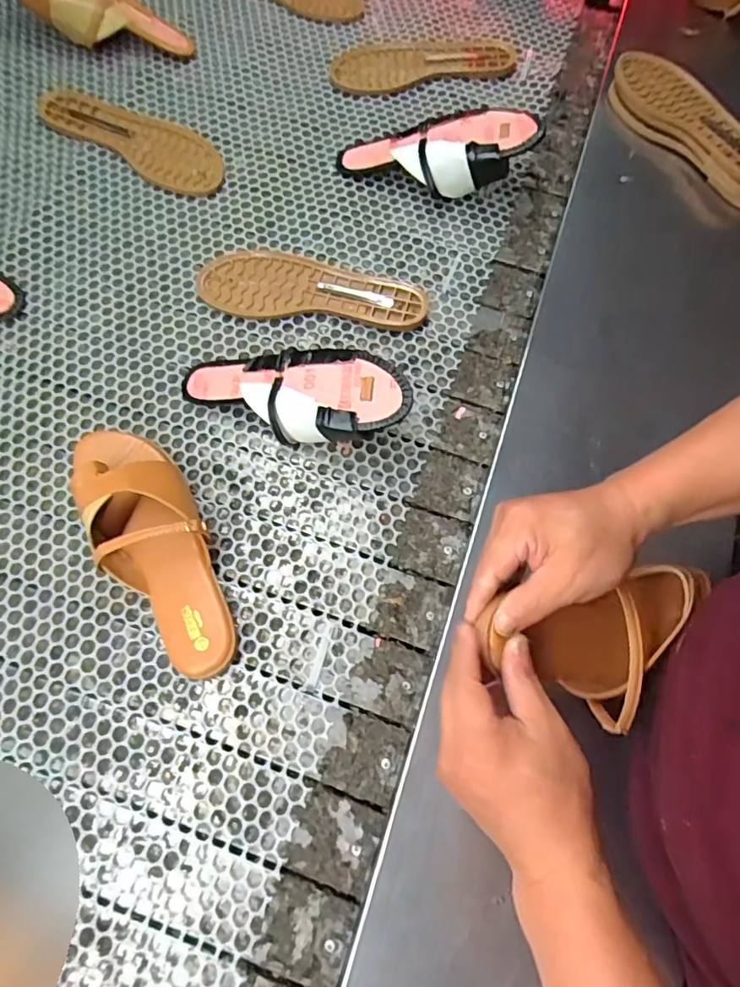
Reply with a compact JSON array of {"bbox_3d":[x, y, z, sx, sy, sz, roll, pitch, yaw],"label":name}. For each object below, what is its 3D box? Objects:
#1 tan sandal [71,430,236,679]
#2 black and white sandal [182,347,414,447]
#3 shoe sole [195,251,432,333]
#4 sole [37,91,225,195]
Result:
[{"bbox_3d":[-0.196,0.042,0.465,0.088,0.067,0.251,-30,74,-11],"label":"tan sandal"},{"bbox_3d":[-0.077,-0.102,0.525,0.248,0.048,0.097,10,70,19],"label":"black and white sandal"},{"bbox_3d":[-0.064,-0.234,0.591,0.255,0.010,0.092,7,71,1],"label":"shoe sole"},{"bbox_3d":[-0.295,-0.461,0.660,0.256,0.018,0.103,31,73,9],"label":"sole"}]

